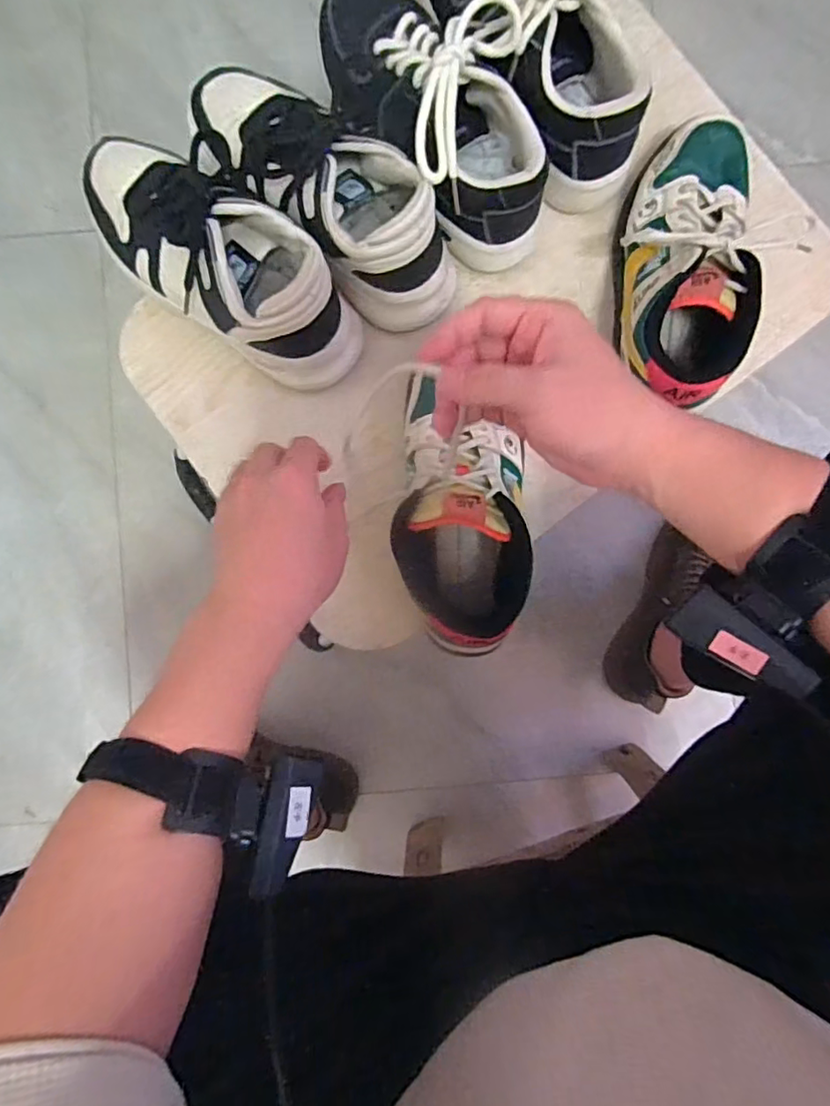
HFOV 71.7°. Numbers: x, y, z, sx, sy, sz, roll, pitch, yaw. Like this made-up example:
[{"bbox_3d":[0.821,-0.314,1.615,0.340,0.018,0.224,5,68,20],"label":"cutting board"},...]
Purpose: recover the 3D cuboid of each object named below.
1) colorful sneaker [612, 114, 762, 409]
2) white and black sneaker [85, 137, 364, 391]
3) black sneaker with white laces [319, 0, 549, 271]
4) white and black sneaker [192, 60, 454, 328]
[{"bbox_3d":[0.223,-0.243,0.480,0.082,0.088,0.244,11,88,0],"label":"colorful sneaker"},{"bbox_3d":[-0.164,-0.244,0.471,0.264,0.090,0.098,36,88,1],"label":"white and black sneaker"},{"bbox_3d":[0.021,-0.378,0.477,0.119,0.100,0.263,-32,88,-1],"label":"black sneaker with white laces"},{"bbox_3d":[-0.080,-0.309,0.475,0.093,0.090,0.261,-45,88,-2],"label":"white and black sneaker"}]

